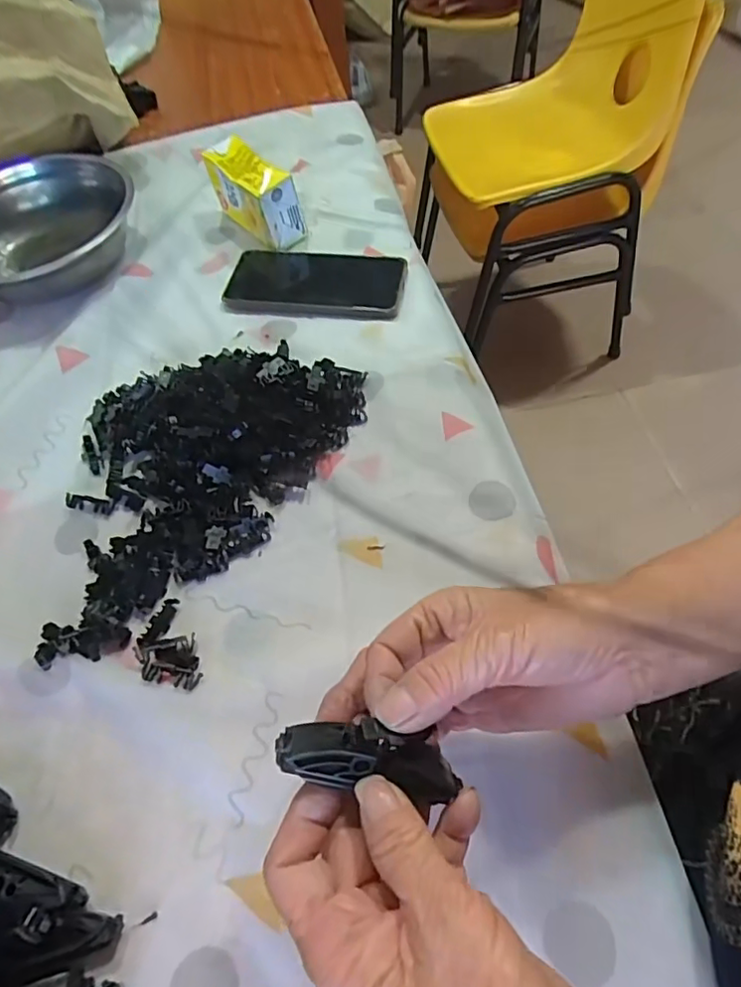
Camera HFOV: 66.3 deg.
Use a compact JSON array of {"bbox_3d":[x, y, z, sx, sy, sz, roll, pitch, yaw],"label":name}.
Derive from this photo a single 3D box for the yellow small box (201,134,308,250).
[{"bbox_3d":[-0.121,-0.306,0.573,0.039,0.064,0.120,-38,61,-18],"label":"yellow small box"}]

